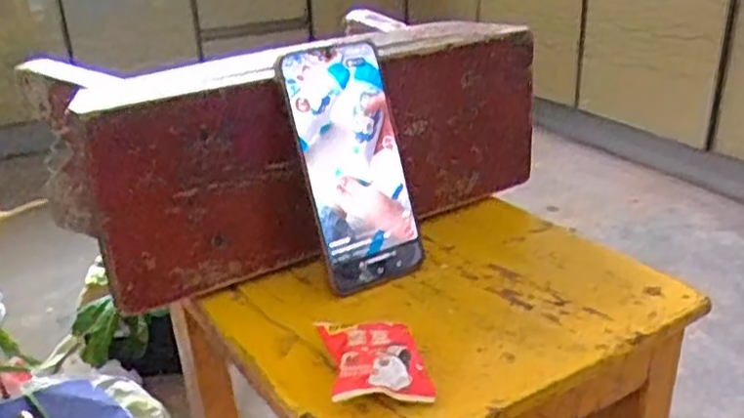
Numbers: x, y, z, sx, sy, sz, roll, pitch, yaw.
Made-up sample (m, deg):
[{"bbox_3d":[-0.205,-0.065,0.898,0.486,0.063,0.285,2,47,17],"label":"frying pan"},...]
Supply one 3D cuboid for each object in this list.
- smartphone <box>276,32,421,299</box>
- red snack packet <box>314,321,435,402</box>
[{"bbox_3d":[-0.013,-0.029,0.490,0.082,0.162,0.014,-16,5,-29],"label":"smartphone"},{"bbox_3d":[0.002,0.080,0.393,0.052,0.017,0.061,-5,25,-8],"label":"red snack packet"}]

